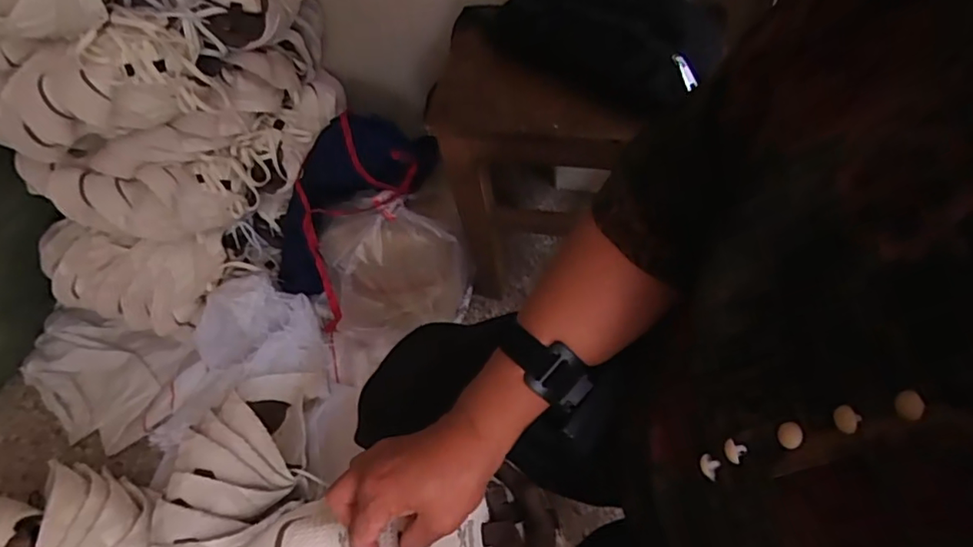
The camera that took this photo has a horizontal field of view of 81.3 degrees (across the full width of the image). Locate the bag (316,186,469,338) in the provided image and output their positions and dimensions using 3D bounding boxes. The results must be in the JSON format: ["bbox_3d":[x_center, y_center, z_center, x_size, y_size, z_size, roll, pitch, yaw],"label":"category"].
[{"bbox_3d":[-0.141,-0.004,0.909,0.210,0.263,0.100,-16,38,-3],"label":"bag"}]

